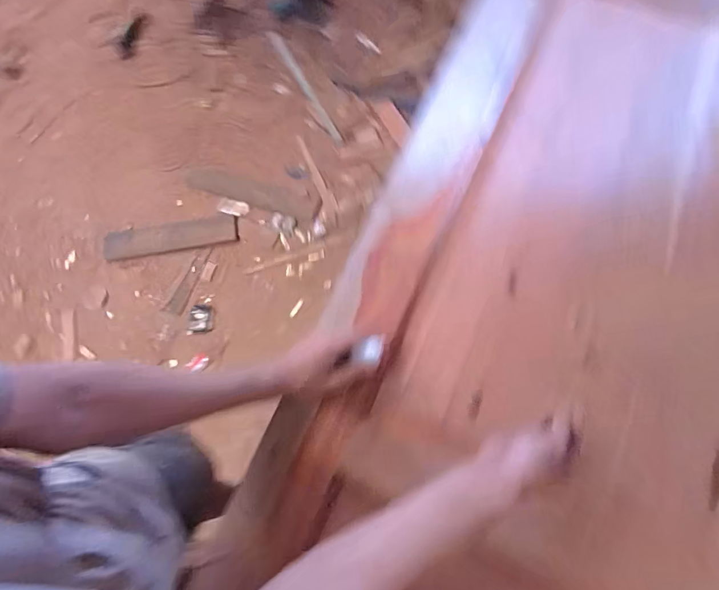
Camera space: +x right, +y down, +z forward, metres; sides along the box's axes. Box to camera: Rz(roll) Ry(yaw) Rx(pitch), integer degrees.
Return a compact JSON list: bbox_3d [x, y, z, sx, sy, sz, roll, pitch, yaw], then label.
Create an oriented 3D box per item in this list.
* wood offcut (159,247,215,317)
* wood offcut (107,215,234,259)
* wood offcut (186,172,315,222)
[{"bbox_3d":[-0.644,-0.052,1.582,0.070,0.016,0.278,23,77,5],"label":"wood offcut"},{"bbox_3d":[-0.747,-0.225,1.639,0.531,0.016,0.119,-8,73,7],"label":"wood offcut"},{"bbox_3d":[-0.442,-0.413,1.686,0.558,0.016,0.137,18,61,12],"label":"wood offcut"}]

